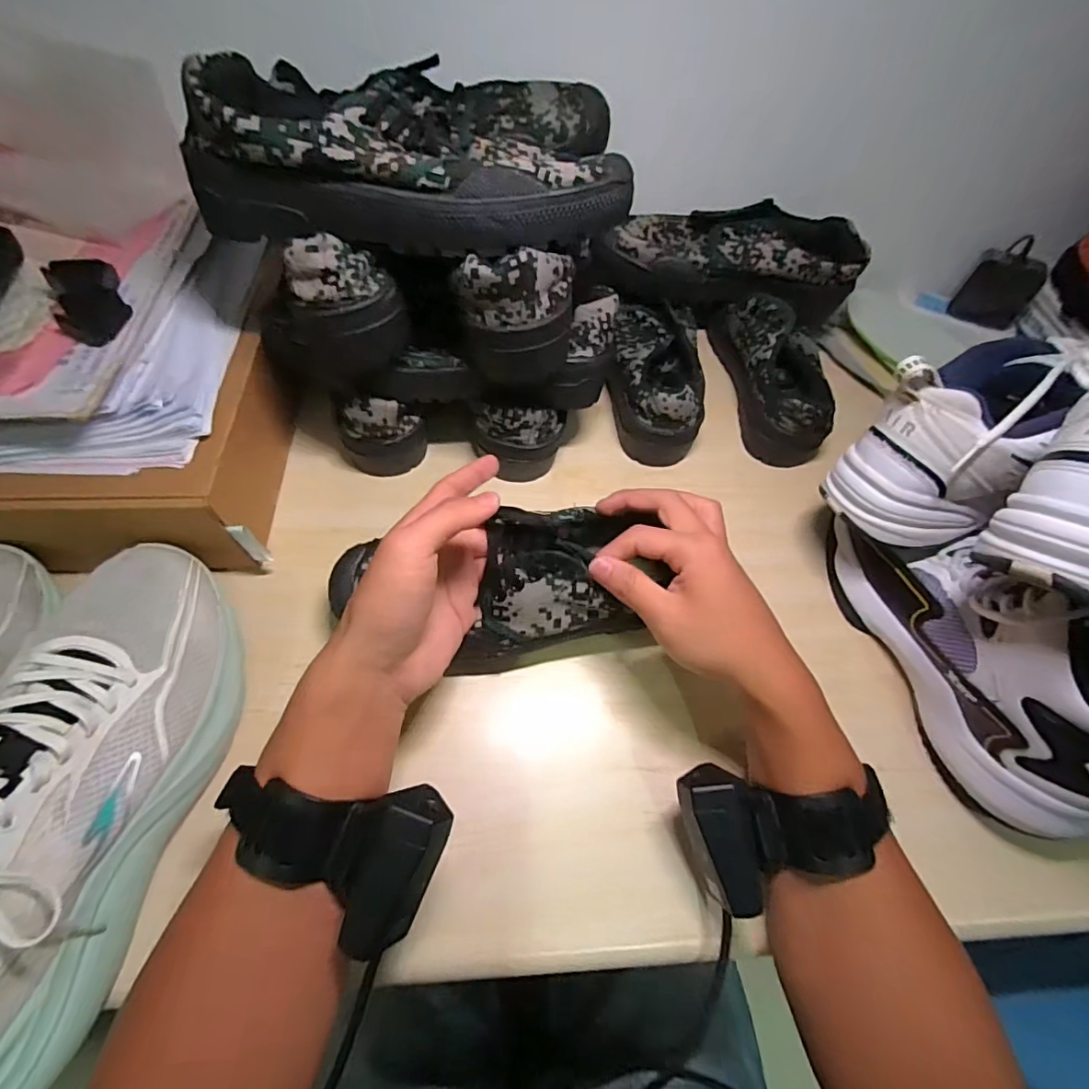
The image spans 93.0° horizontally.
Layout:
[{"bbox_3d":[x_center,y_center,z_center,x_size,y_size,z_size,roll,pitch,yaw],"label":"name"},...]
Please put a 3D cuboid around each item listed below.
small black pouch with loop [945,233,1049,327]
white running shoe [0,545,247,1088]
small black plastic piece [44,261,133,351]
[{"bbox_3d":[0.487,-0.276,0.553,0.062,0.071,0.040,24,60,10],"label":"small black pouch with loop"},{"bbox_3d":[-0.248,0.120,0.261,0.097,0.095,0.271,8,59,1],"label":"white running shoe"},{"bbox_3d":[-0.305,-0.163,0.344,0.041,0.019,0.070,-25,64,-18],"label":"small black plastic piece"}]

